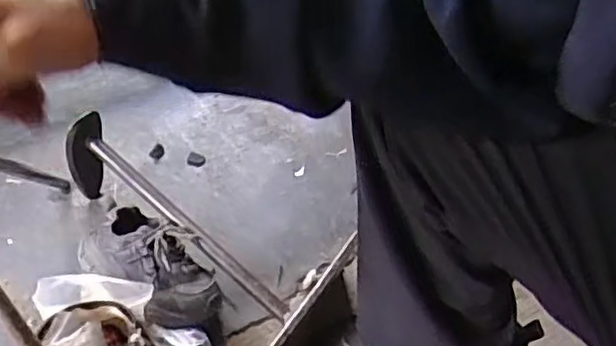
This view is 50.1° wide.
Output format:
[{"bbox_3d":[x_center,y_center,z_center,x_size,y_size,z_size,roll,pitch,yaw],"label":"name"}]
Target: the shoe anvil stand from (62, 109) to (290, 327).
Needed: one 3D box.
[{"bbox_3d":[-0.174,0.074,0.866,0.368,0.124,0.056,38,52,10],"label":"shoe anvil stand"}]

